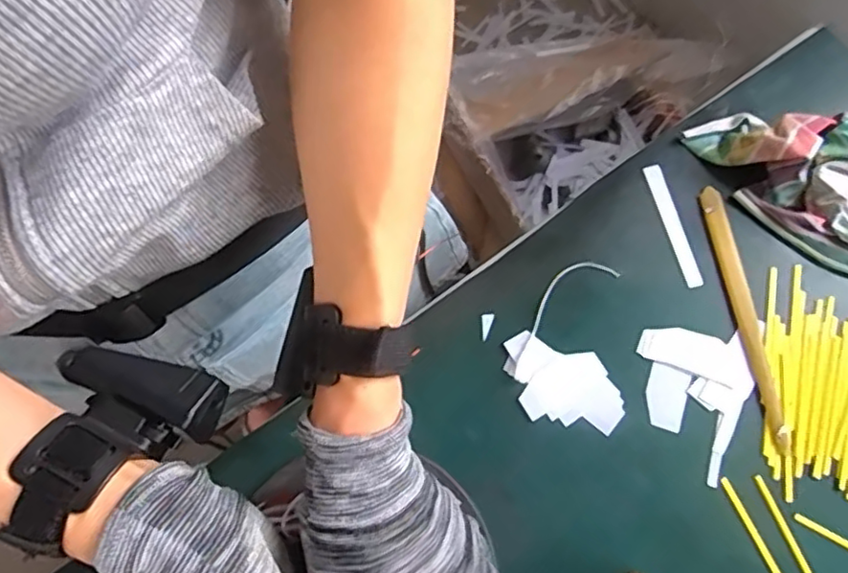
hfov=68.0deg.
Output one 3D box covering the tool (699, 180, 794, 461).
[{"bbox_3d":[0.254,0.021,0.499,0.017,0.008,0.212,-8,74,1],"label":"tool"}]

